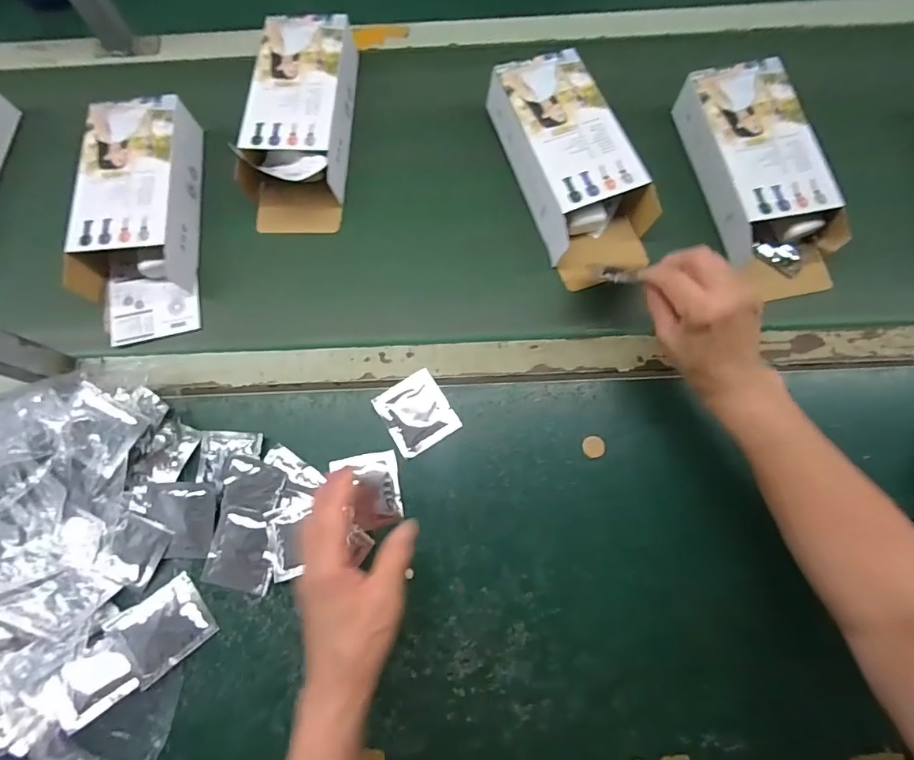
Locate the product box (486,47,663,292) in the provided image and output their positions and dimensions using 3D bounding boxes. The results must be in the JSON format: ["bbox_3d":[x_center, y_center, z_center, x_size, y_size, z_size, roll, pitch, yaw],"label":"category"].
[{"bbox_3d":[0.129,-0.234,0.512,0.111,0.065,0.258,-21,75,-5],"label":"product box"}]

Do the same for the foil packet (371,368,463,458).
[{"bbox_3d":[-0.041,0.033,0.465,0.066,0.004,0.072,-31,76,-9],"label":"foil packet"}]

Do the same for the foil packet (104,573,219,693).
[{"bbox_3d":[-0.261,0.221,0.411,0.068,0.015,0.064,-36,77,-10],"label":"foil packet"}]

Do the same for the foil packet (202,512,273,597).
[{"bbox_3d":[-0.201,0.162,0.431,0.061,0.009,0.065,11,74,3],"label":"foil packet"}]

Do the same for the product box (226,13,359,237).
[{"bbox_3d":[-0.181,-0.303,0.540,0.114,0.054,0.262,4,75,2],"label":"product box"}]

